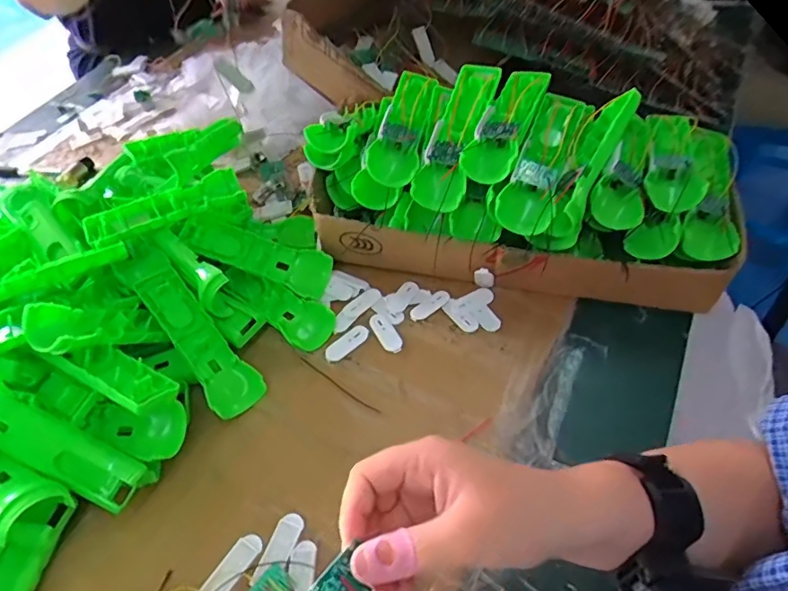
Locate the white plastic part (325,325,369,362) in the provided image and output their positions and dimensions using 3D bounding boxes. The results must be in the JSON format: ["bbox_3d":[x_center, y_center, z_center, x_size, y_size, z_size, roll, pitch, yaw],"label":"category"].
[{"bbox_3d":[-0.048,0.048,0.530,0.048,0.007,0.021,-35,55,-20],"label":"white plastic part"}]

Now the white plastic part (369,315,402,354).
[{"bbox_3d":[-0.009,0.038,0.536,0.020,0.008,0.051,-25,52,-13],"label":"white plastic part"}]

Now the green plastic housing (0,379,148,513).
[{"bbox_3d":[-0.278,0.111,0.412,0.165,0.021,0.042,33,56,-6],"label":"green plastic housing"}]

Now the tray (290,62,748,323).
[{"bbox_3d":[0.130,-0.117,0.556,0.426,0.156,0.189,6,52,12],"label":"tray"}]

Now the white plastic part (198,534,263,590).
[{"bbox_3d":[-0.128,0.215,0.410,0.024,0.007,0.058,27,59,26],"label":"white plastic part"}]

